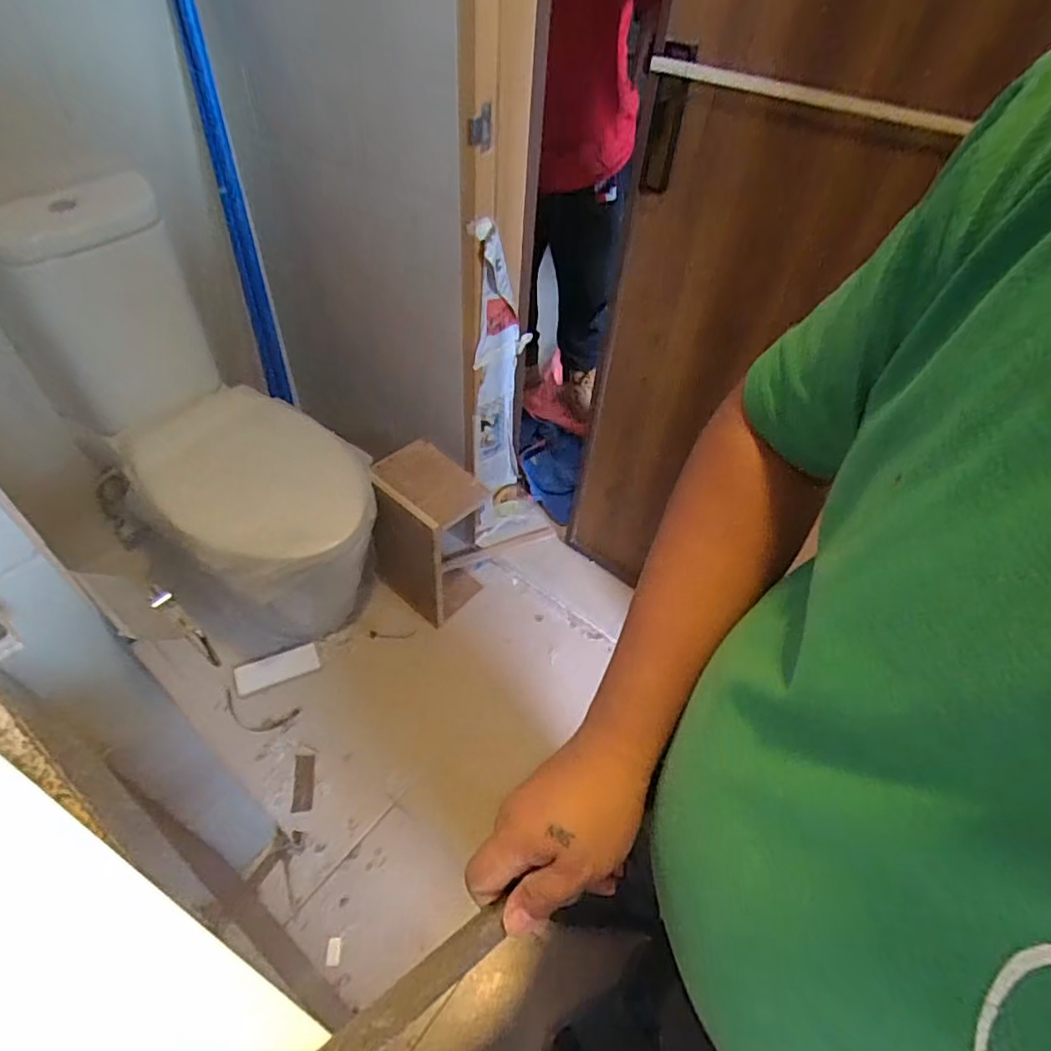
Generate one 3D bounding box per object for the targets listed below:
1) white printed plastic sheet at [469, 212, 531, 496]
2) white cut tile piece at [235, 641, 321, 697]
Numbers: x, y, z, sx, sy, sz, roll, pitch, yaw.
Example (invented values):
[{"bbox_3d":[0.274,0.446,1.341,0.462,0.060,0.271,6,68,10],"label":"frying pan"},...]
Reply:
[{"bbox_3d":[-0.053,-0.323,1.327,0.071,0.639,0.133,25,51,16],"label":"white printed plastic sheet"},{"bbox_3d":[-0.573,0.325,1.411,0.179,0.017,0.075,-21,54,-22],"label":"white cut tile piece"}]

